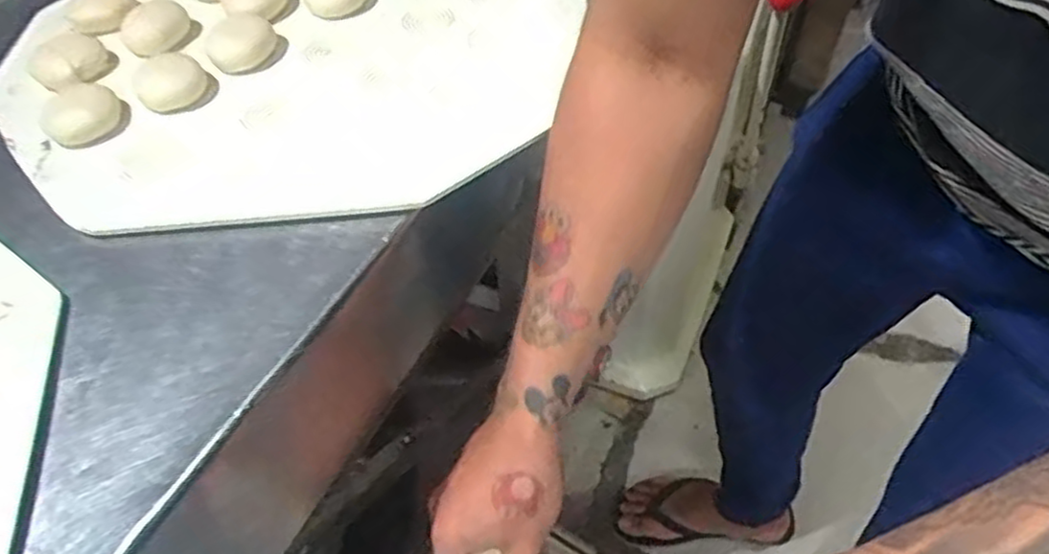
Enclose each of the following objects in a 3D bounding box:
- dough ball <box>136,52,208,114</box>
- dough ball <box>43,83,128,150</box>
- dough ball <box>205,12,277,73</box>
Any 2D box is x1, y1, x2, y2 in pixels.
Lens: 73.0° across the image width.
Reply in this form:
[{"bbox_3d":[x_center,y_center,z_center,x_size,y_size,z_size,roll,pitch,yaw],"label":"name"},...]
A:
[{"bbox_3d":[-0.252,-0.140,0.501,0.045,0.021,0.060,-29,55,-20],"label":"dough ball"},{"bbox_3d":[-0.296,-0.110,0.474,0.048,0.021,0.052,-24,53,-17],"label":"dough ball"},{"bbox_3d":[-0.211,-0.175,0.528,0.049,0.019,0.055,-22,53,-16],"label":"dough ball"}]

